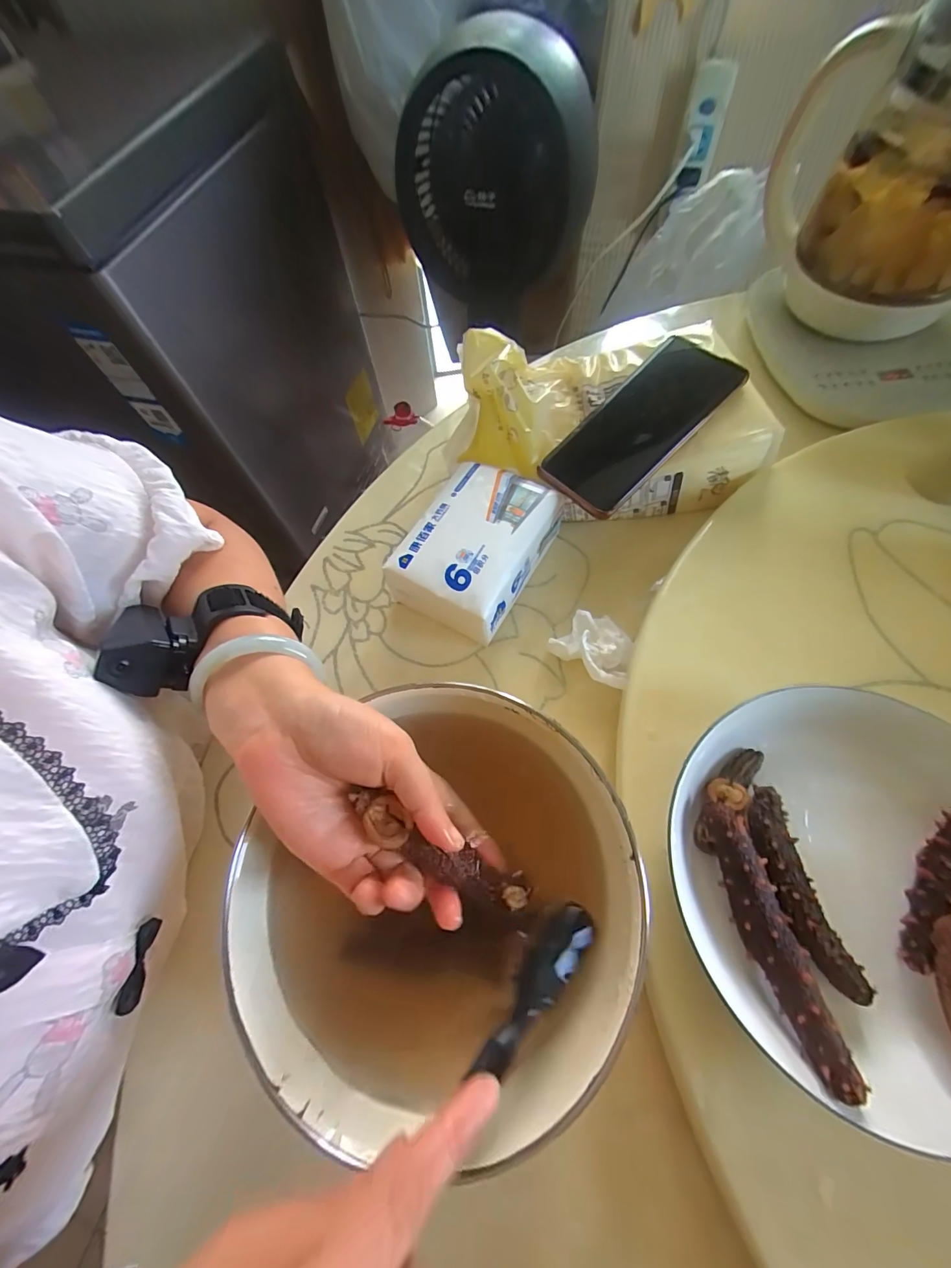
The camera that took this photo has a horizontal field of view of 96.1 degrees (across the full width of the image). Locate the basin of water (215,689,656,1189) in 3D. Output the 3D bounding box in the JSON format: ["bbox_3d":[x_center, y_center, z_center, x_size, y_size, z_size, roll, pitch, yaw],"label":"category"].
[{"bbox_3d":[-0.018,0.142,0.245,0.193,0.084,0.200,-1,67,3],"label":"basin of water"}]

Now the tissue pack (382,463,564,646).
[{"bbox_3d":[0.000,-0.067,0.352,0.093,0.060,0.128,28,71,15],"label":"tissue pack"}]

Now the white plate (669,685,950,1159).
[{"bbox_3d":[0.188,0.121,0.213,0.174,0.041,0.168,-1,67,3],"label":"white plate"}]

